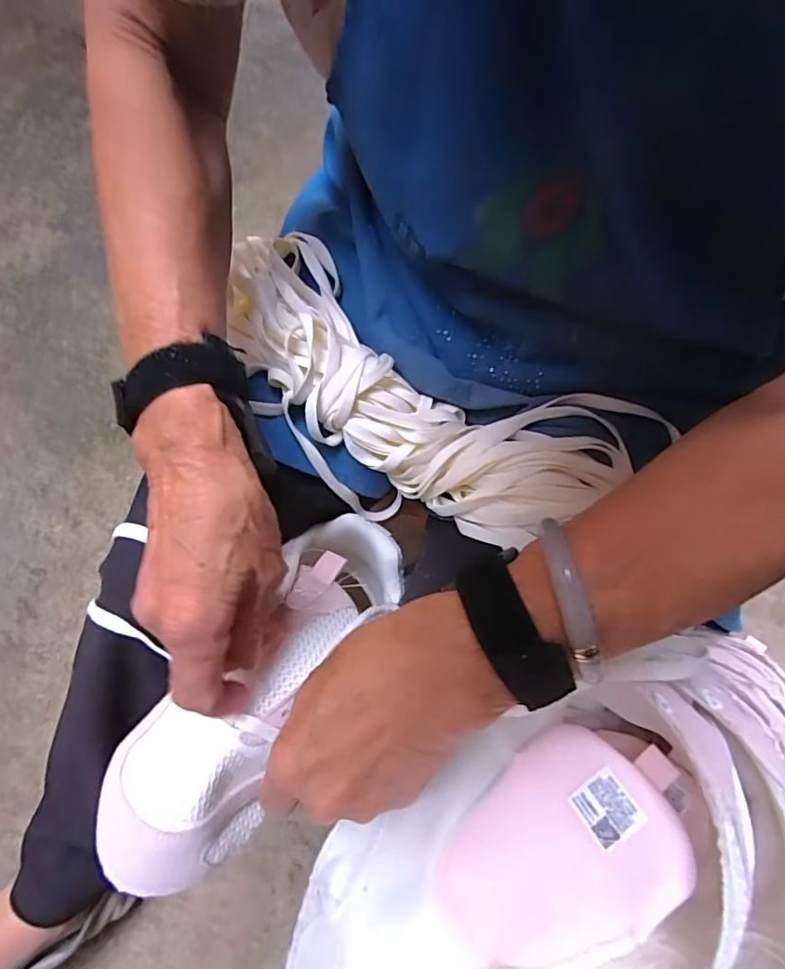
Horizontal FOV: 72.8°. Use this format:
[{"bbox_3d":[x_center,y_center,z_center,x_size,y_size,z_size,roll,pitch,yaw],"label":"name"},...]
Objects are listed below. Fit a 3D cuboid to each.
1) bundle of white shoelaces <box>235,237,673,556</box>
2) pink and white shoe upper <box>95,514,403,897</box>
[{"bbox_3d":[0.007,-0.052,0.349,0.309,0.065,0.126,32,71,5],"label":"bundle of white shoelaces"},{"bbox_3d":[-0.074,0.109,0.316,0.079,0.041,0.226,28,56,9],"label":"pink and white shoe upper"}]

